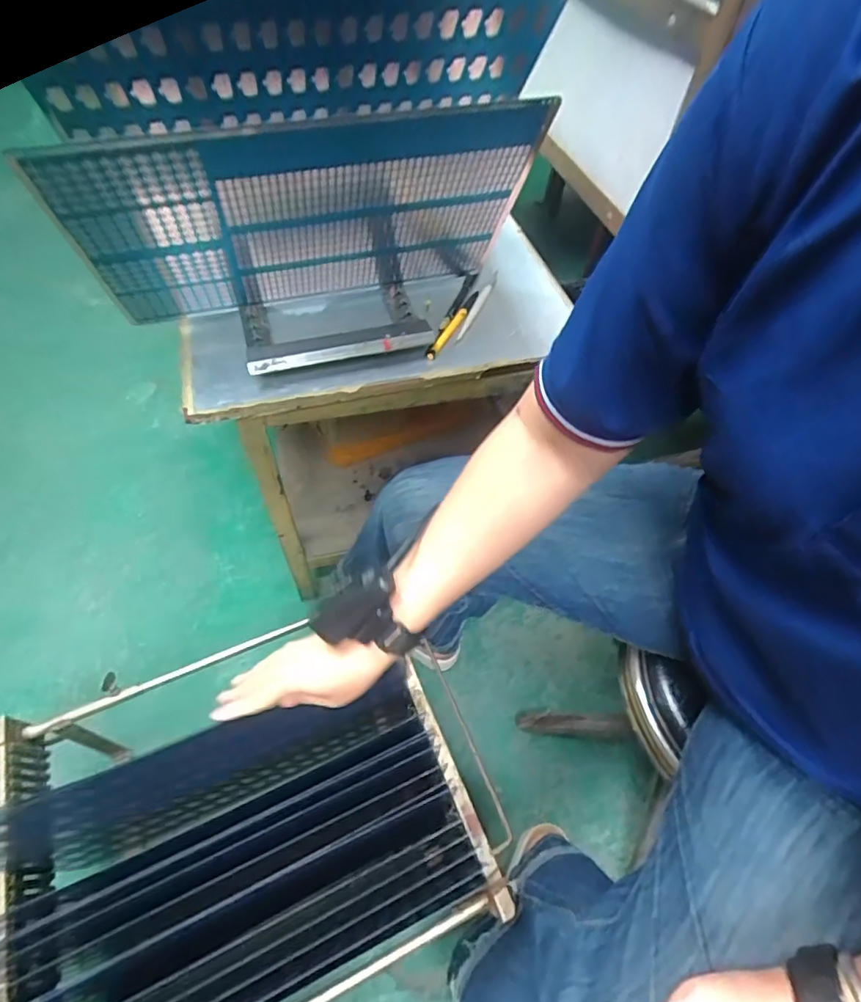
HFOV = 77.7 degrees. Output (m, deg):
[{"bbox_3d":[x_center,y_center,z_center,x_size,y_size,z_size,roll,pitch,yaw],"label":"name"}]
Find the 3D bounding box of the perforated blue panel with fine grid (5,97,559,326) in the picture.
[{"bbox_3d":[-0.110,-0.261,0.510,0.402,0.235,0.009,-15,84,-12],"label":"perforated blue panel with fine grid"}]

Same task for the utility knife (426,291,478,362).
[{"bbox_3d":[0.027,-0.211,0.636,0.017,0.011,0.128,26,57,14],"label":"utility knife"}]

